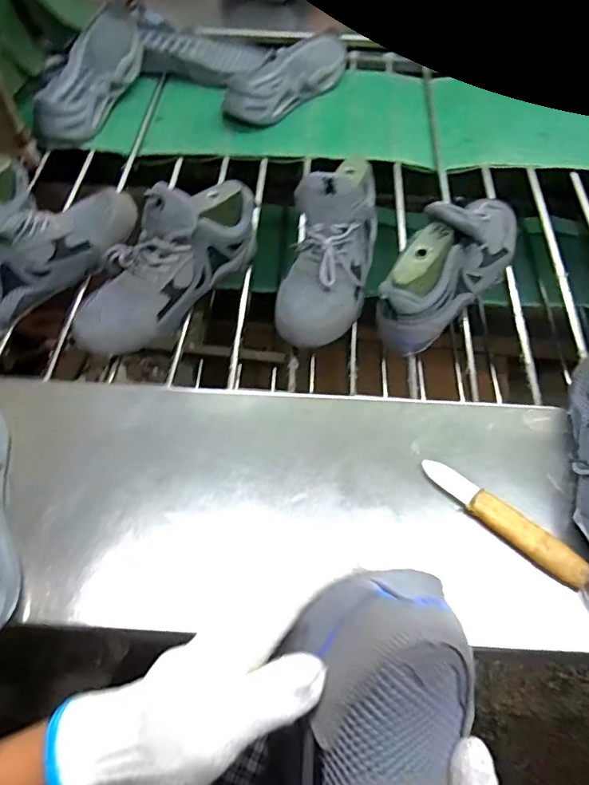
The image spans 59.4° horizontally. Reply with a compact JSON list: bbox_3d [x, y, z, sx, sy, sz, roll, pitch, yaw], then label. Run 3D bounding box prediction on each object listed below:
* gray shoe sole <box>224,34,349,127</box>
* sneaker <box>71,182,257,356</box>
[{"bbox_3d":[-0.008,-0.547,0.907,0.096,0.067,0.256,30,62,15],"label":"gray shoe sole"},{"bbox_3d":[-0.151,-0.155,0.601,0.094,0.127,0.264,39,79,24],"label":"sneaker"}]

